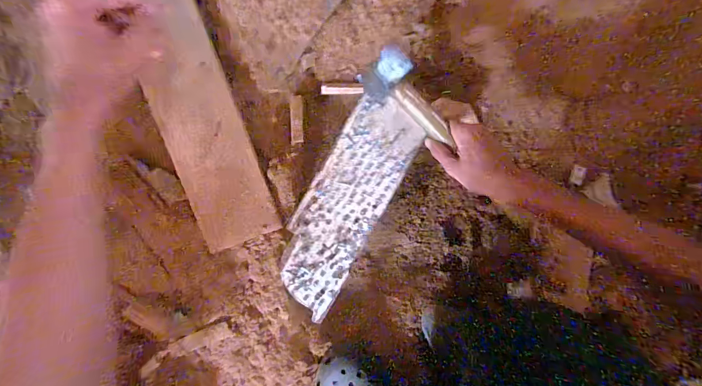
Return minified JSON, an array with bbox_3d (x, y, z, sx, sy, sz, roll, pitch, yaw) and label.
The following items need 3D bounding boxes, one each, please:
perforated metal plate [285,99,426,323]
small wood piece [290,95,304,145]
[{"bbox_3d":[-0.007,0.014,0.508,0.106,0.006,0.317,29,89,-2],"label":"perforated metal plate"},{"bbox_3d":[-0.084,-0.113,0.532,0.019,0.007,0.075,-2,91,-2],"label":"small wood piece"}]

